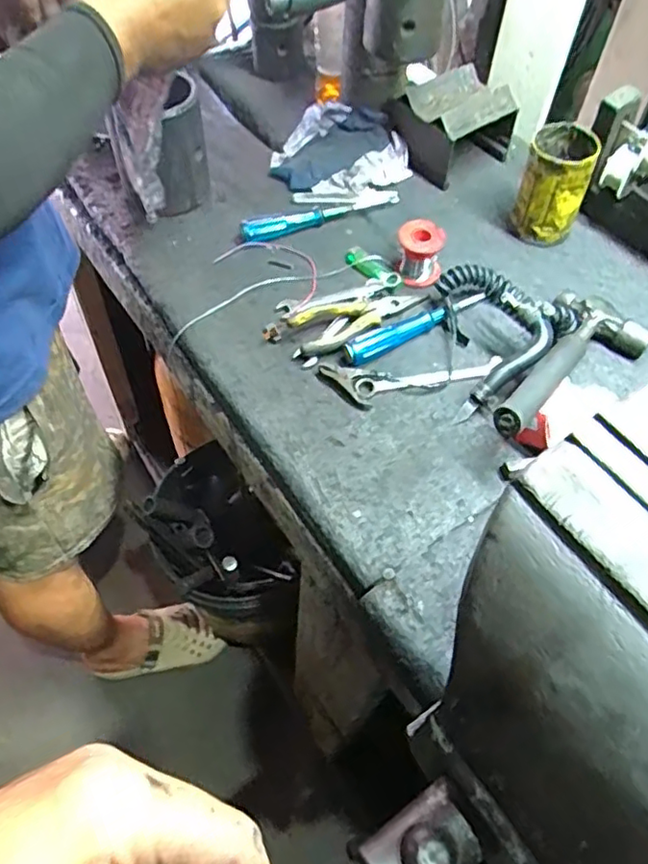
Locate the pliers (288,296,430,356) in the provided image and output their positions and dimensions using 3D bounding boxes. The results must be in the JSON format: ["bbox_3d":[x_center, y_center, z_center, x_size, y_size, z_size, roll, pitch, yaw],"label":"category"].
[{"bbox_3d":[0.043,-0.127,0.670,0.153,0.022,0.049,-21,60,-15],"label":"pliers"}]

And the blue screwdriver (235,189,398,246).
[{"bbox_3d":[-0.006,-0.270,0.769,0.208,0.020,0.026,-19,59,-14],"label":"blue screwdriver"}]

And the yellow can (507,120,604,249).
[{"bbox_3d":[0.271,-0.289,0.730,0.073,0.115,0.079,1,56,-1],"label":"yellow can"}]

